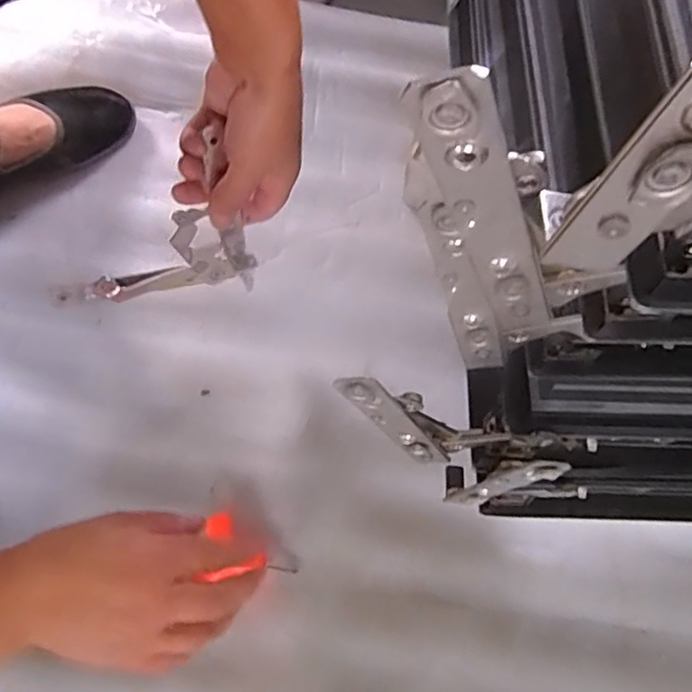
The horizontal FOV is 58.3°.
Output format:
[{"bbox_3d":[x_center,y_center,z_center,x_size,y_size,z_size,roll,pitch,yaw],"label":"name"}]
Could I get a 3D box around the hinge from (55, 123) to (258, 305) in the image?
[{"bbox_3d":[-0.142,-0.067,0.446,0.142,0.137,0.026,-26,69,-10],"label":"hinge"}]

